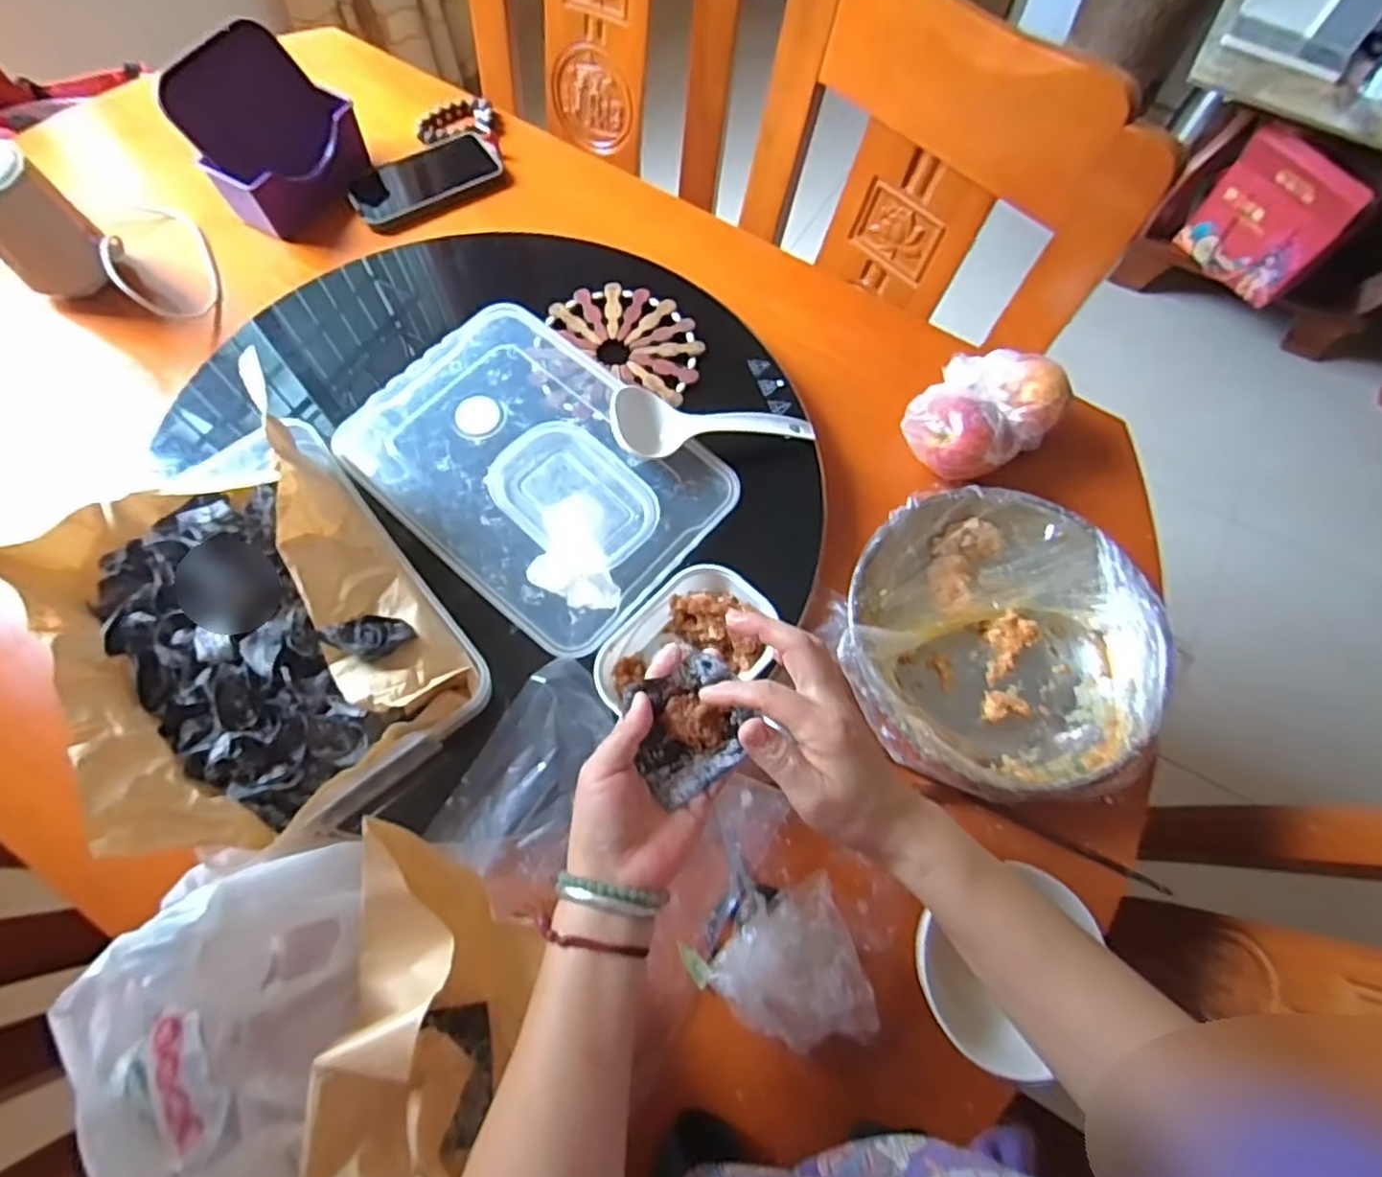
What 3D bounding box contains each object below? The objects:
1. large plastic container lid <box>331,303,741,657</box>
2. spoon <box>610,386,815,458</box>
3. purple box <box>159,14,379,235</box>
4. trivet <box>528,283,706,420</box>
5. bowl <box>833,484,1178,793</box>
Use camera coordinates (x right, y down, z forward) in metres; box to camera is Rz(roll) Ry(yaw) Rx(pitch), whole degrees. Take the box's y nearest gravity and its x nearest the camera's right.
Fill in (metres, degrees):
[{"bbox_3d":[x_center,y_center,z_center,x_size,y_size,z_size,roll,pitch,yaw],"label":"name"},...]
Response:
[{"bbox_3d":[-0.148,-0.119,0.650,0.338,0.021,0.231,41,72,14],"label":"large plastic container lid"},{"bbox_3d":[0.021,-0.159,0.653,0.191,0.051,0.067,-10,68,-6],"label":"spoon"},{"bbox_3d":[-0.473,-0.514,0.786,0.119,0.128,0.169,29,69,10],"label":"purple box"},{"bbox_3d":[-0.079,-0.247,0.713,0.169,0.010,0.163,1,67,-2],"label":"trivet"},{"bbox_3d":[0.264,0.042,0.614,0.254,0.073,0.261,1,67,-2],"label":"bowl"}]

